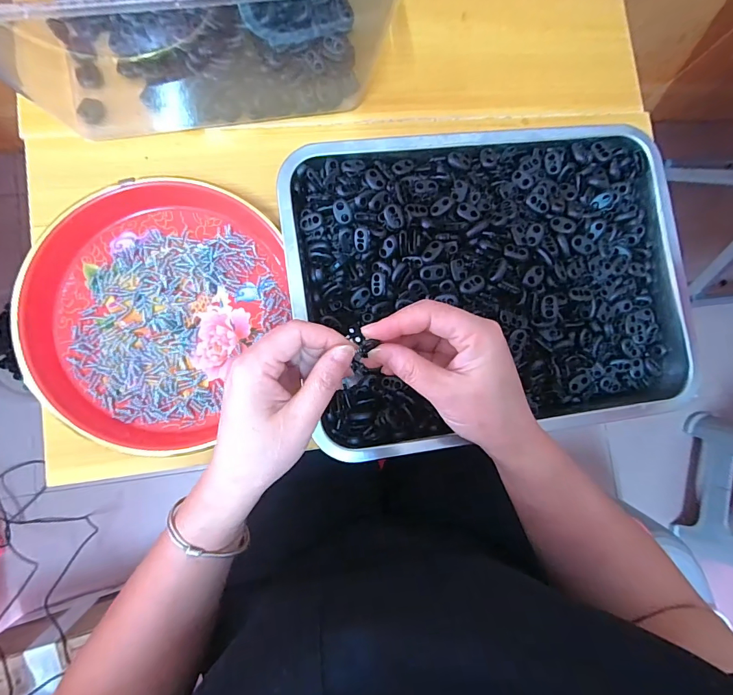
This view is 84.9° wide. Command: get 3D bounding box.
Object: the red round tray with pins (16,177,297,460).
[{"bbox_3d":[-0.175,-0.028,0.343,0.202,0.036,0.229,0,86,-7],"label":"red round tray with pins"}]

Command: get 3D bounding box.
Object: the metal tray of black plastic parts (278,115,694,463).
[{"bbox_3d":[0.119,-0.061,0.365,0.366,0.065,0.272,-8,87,-7],"label":"metal tray of black plastic parts"}]

